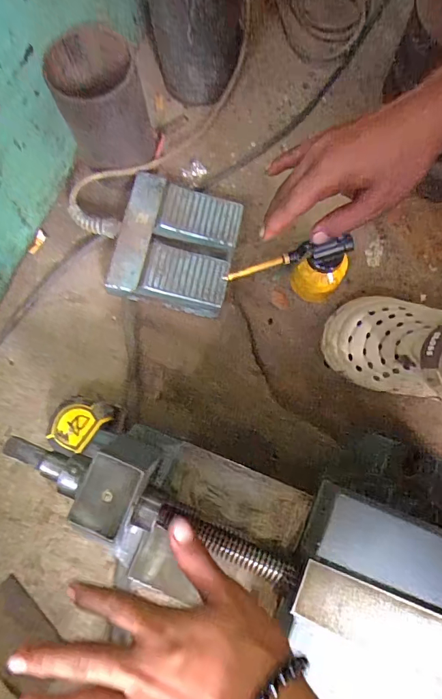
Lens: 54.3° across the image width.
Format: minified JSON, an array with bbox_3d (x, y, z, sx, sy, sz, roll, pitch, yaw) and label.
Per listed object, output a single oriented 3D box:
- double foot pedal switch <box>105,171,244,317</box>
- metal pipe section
[{"bbox_3d":[-0.058,-0.138,0.571,0.151,0.046,0.170,11,76,4],"label":"double foot pedal switch"},{"bbox_3d":[-0.146,-0.304,0.536,0.101,0.111,0.110,-19,76,-4],"label":"metal pipe section"}]

